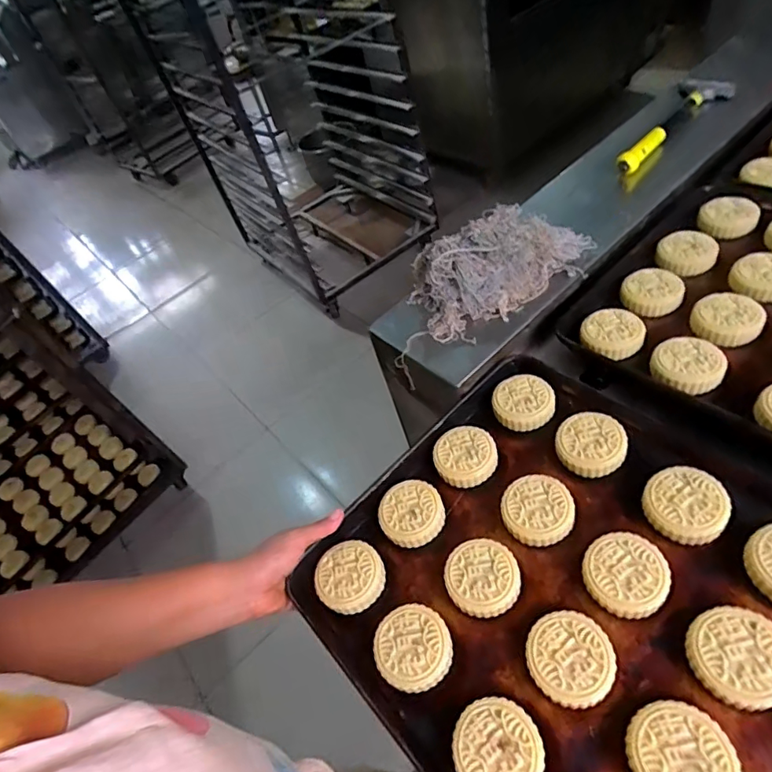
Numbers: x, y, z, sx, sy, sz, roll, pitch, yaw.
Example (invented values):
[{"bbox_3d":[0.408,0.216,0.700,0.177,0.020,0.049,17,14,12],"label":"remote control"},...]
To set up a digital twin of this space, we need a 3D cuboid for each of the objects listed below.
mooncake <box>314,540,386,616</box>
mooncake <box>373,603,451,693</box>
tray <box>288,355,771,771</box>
[{"bbox_3d":[-0.036,0.203,0.523,0.069,0.026,0.067,-15,53,8],"label":"mooncake"},{"bbox_3d":[0.026,0.250,0.473,0.072,0.025,0.071,-26,49,-3],"label":"mooncake"},{"bbox_3d":[0.223,0.226,0.417,0.393,0.033,0.579,-41,51,-15],"label":"tray"}]

